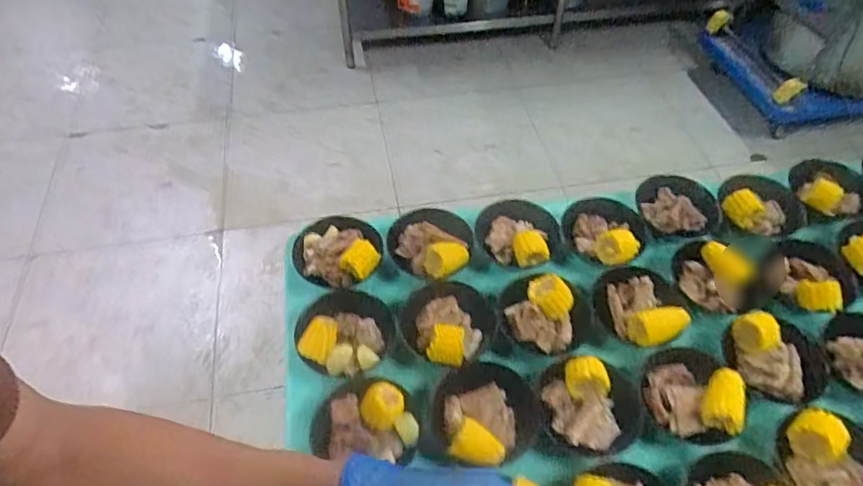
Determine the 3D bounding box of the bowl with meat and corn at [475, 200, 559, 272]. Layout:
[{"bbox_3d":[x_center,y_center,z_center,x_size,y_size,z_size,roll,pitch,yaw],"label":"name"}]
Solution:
[{"bbox_3d":[0.142,-0.015,0.922,0.134,0.074,0.134,0,52,0],"label":"bowl with meat and corn"}]

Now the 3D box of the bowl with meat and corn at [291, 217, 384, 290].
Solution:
[{"bbox_3d":[-0.145,0.014,0.857,0.134,0.056,0.127,-1,52,-2],"label":"bowl with meat and corn"}]

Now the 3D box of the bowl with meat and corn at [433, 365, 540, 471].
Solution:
[{"bbox_3d":[0.075,0.229,0.733,0.141,0.055,0.138,0,52,0],"label":"bowl with meat and corn"}]

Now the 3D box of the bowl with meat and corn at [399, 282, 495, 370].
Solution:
[{"bbox_3d":[0.021,0.118,0.808,0.133,0.081,0.146,0,52,0],"label":"bowl with meat and corn"}]

